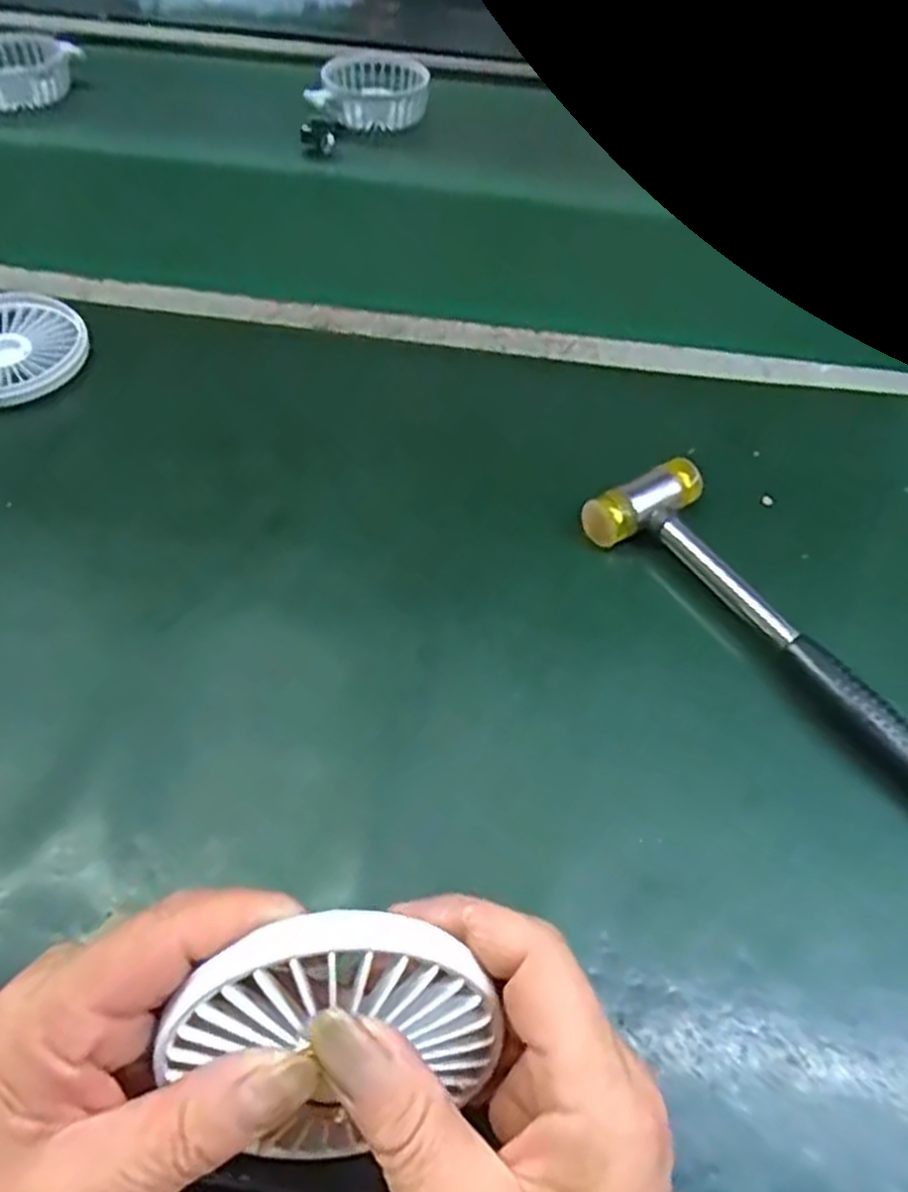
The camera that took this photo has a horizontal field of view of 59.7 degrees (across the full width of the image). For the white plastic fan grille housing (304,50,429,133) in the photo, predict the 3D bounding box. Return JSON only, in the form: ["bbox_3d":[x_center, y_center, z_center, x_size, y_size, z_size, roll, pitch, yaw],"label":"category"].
[{"bbox_3d":[-0.073,-0.444,0.707,0.098,0.040,0.102,2,53,0],"label":"white plastic fan grille housing"}]

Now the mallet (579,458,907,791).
[{"bbox_3d":[0.159,0.026,0.340,0.060,0.028,0.238,-32,60,-23],"label":"mallet"}]

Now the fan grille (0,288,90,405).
[{"bbox_3d":[-0.261,-0.148,0.459,0.083,0.023,0.086,1,53,-1],"label":"fan grille"}]

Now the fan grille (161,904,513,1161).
[{"bbox_3d":[-0.029,0.113,0.204,0.078,0.083,0.011,-24,25,2],"label":"fan grille"}]

